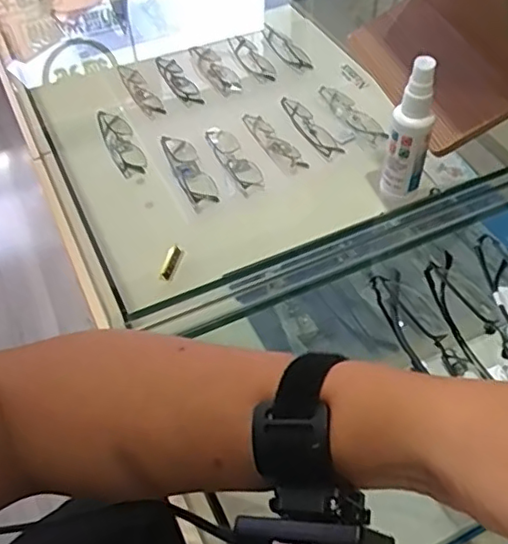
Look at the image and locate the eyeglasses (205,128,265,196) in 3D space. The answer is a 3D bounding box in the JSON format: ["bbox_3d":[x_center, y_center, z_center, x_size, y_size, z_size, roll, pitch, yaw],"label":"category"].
[{"bbox_3d":[-0.026,-0.154,0.849,0.039,0.019,0.132,-23,52,-14],"label":"eyeglasses"}]

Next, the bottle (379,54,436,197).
[{"bbox_3d":[0.114,-0.102,0.453,0.027,0.106,0.024,18,53,16],"label":"bottle"}]

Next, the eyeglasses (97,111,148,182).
[{"bbox_3d":[-0.187,-0.182,0.873,0.040,0.028,0.127,-22,52,-13],"label":"eyeglasses"}]

